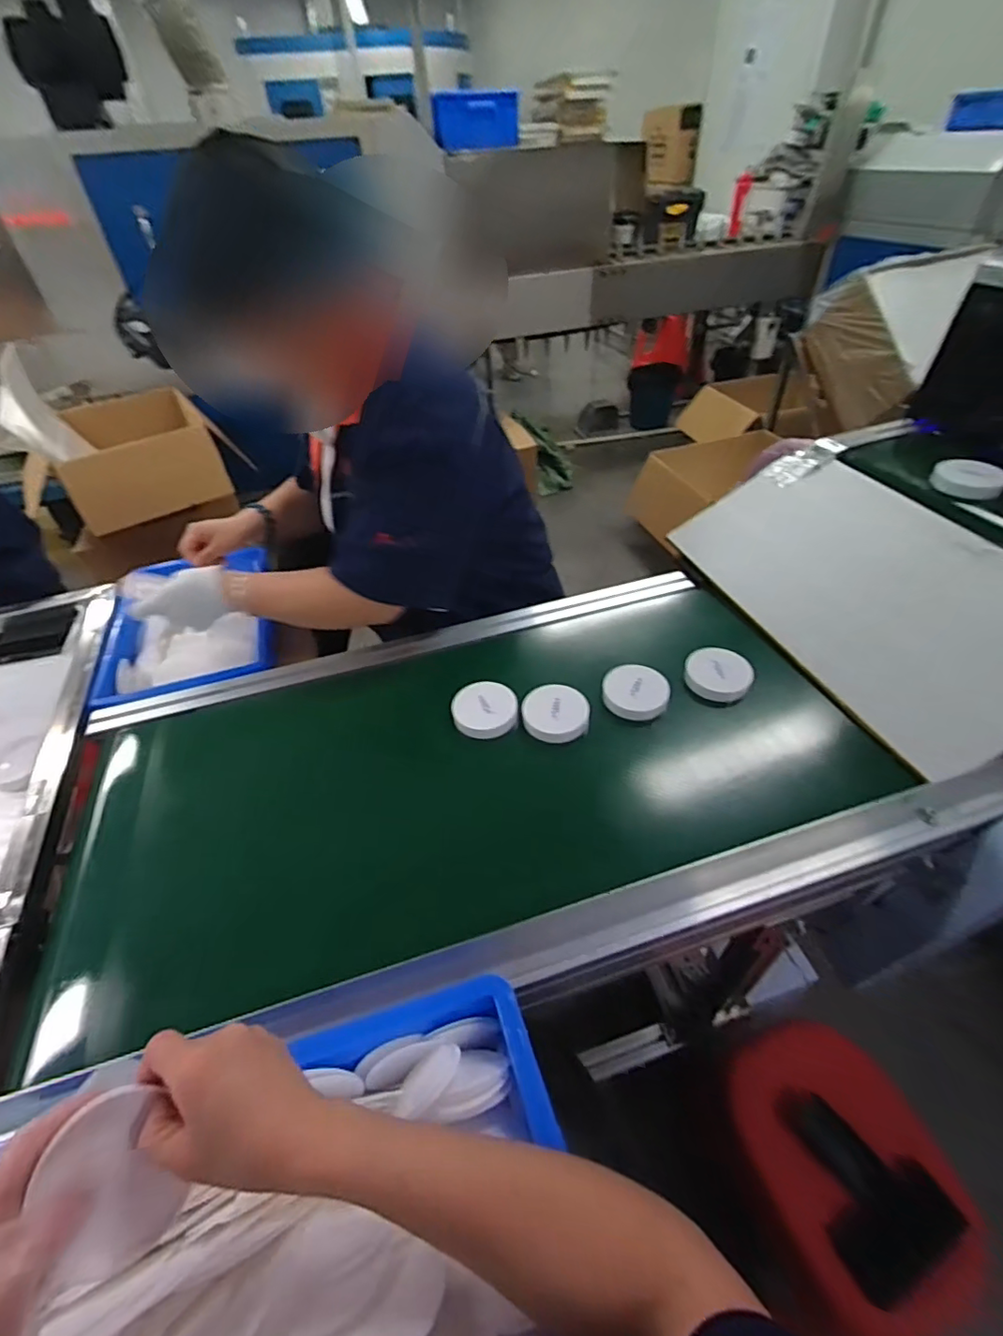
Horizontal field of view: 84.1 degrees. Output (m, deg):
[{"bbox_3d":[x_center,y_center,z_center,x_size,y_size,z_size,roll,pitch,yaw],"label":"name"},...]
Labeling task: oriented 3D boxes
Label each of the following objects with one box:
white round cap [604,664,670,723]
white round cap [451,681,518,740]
[{"bbox_3d":[0.164,0.030,0.680,0.077,0.023,0.069,7,45,12],"label":"white round cap"},{"bbox_3d":[-0.020,0.051,0.676,0.076,0.013,0.078,-3,44,3],"label":"white round cap"}]

